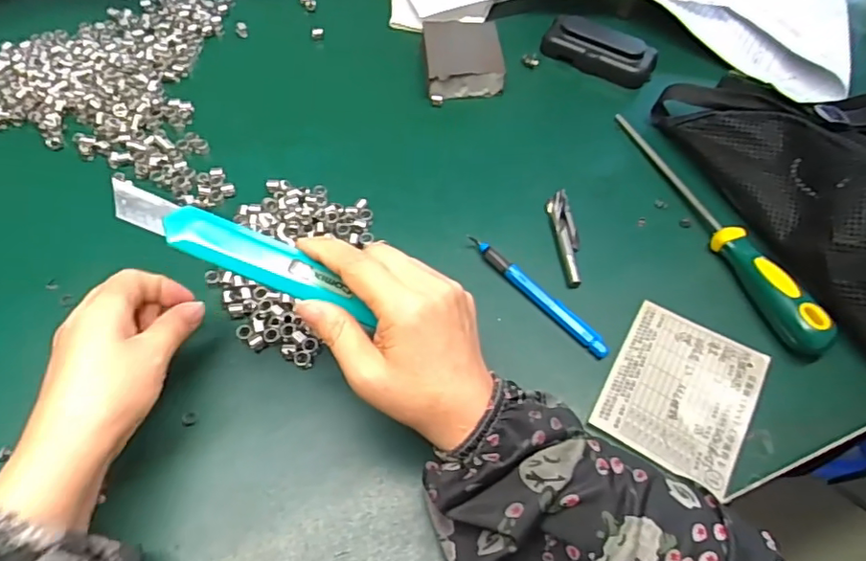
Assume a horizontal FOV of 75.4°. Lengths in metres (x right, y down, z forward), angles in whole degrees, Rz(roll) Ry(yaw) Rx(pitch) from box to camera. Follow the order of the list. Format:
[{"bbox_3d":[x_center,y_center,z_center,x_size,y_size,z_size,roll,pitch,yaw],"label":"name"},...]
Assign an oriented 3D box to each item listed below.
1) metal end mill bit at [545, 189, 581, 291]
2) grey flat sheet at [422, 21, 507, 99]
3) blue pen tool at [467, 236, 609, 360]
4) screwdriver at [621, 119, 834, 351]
[{"bbox_3d":[0.101,-0.033,0.424,0.018,0.013,0.085,-3,60,-5],"label":"metal end mill bit"},{"bbox_3d":[0.027,-0.205,0.518,0.069,0.029,0.091,-3,60,-6],"label":"grey flat sheet"},{"bbox_3d":[0.073,0.010,0.393,0.013,0.011,0.122,-38,68,-23],"label":"blue pen tool"},{"bbox_3d":[0.216,-0.054,0.427,0.025,0.029,0.244,-15,61,-12],"label":"screwdriver"}]

